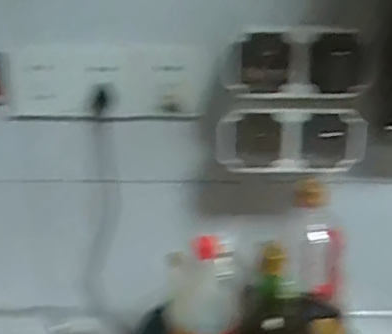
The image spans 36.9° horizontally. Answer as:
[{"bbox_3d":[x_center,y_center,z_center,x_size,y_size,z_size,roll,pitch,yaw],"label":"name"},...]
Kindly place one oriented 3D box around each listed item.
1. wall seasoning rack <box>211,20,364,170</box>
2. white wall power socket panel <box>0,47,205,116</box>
[{"bbox_3d":[0.123,-0.077,0.706,0.176,0.176,0.084,-3,20,-10],"label":"wall seasoning rack"},{"bbox_3d":[-0.122,-0.111,0.767,0.263,0.093,0.026,3,20,7],"label":"white wall power socket panel"}]

